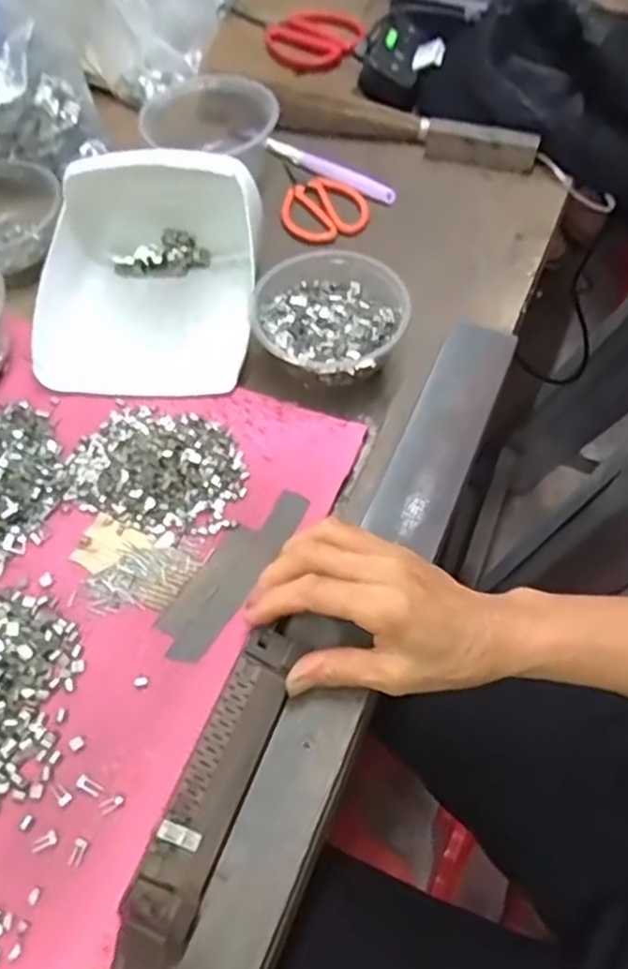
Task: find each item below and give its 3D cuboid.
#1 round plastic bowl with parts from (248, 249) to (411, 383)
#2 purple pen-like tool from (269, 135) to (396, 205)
[{"bbox_3d":[0.010,-0.111,0.506,0.103,0.052,0.100,0,58,0],"label":"round plastic bowl with parts"},{"bbox_3d":[0.012,-0.282,0.639,0.137,0.011,0.017,34,64,19],"label":"purple pen-like tool"}]

